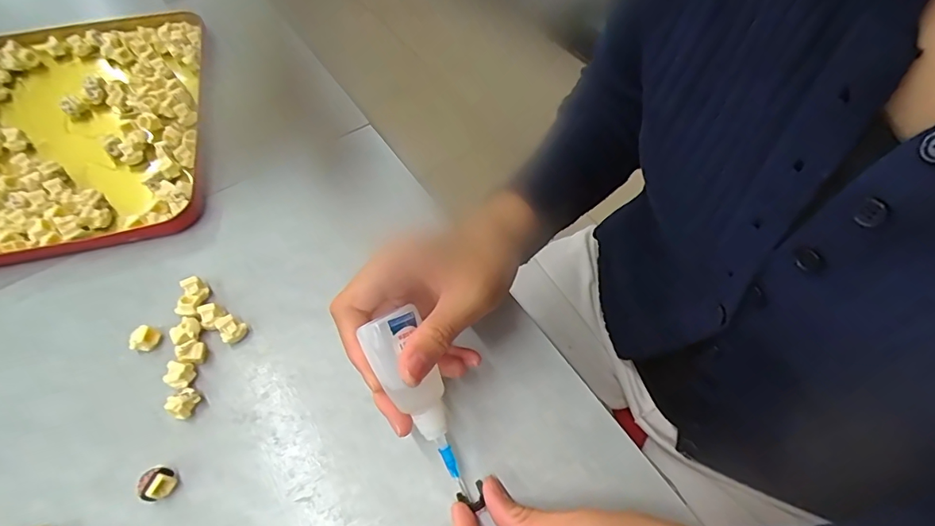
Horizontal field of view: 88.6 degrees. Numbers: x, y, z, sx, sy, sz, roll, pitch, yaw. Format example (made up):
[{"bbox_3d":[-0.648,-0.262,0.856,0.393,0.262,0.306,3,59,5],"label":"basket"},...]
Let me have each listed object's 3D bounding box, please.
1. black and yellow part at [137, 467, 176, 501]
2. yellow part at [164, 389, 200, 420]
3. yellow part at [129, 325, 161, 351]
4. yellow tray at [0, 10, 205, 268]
[{"bbox_3d":[-0.158,0.113,0.245,0.012,0.016,0.016,15,60,9],"label":"black and yellow part"},{"bbox_3d":[-0.159,0.078,0.269,0.014,0.013,0.015,0,59,0],"label":"yellow part"},{"bbox_3d":[-0.195,0.046,0.288,0.012,0.013,0.015,21,61,12],"label":"yellow part"},{"bbox_3d":[-0.322,-0.109,0.383,0.213,0.019,0.266,-15,60,-9],"label":"yellow tray"}]

